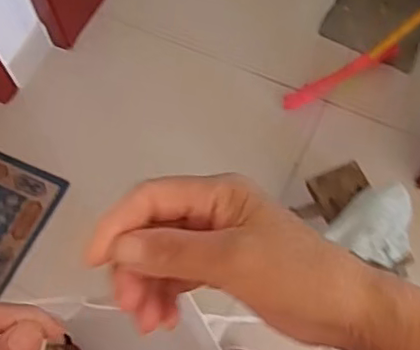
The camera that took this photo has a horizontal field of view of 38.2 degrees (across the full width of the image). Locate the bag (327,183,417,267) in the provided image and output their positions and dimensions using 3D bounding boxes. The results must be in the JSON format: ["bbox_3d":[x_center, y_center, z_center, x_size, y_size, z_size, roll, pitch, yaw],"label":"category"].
[{"bbox_3d":[0.350,0.100,1.263,0.181,0.072,0.164,23,68,11],"label":"bag"}]

